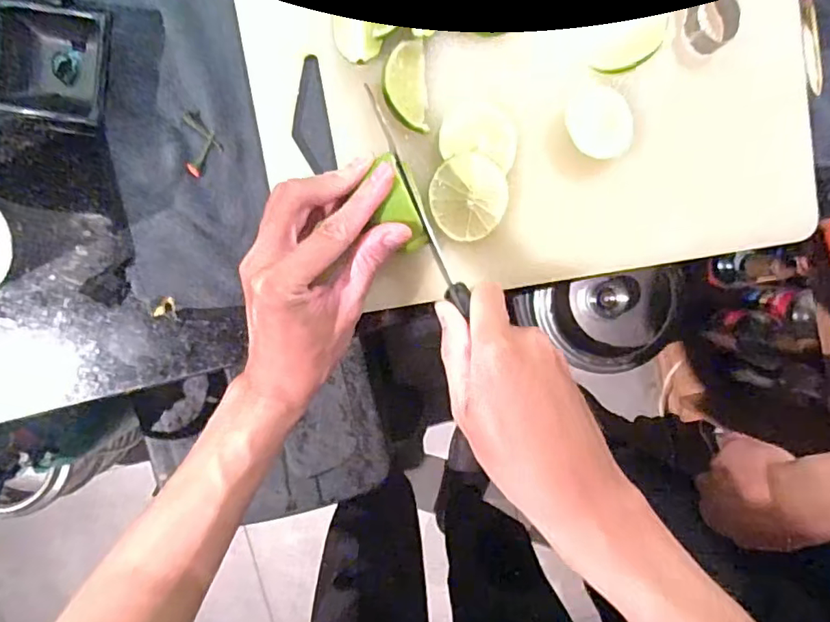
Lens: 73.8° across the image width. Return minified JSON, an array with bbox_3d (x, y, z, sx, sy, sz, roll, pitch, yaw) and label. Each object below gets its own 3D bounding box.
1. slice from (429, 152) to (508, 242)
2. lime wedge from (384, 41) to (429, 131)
[{"bbox_3d":[0.033,-0.071,0.346,0.047,0.006,0.052,9,108,3],"label":"slice"},{"bbox_3d":[-0.006,-0.138,0.338,0.025,0.011,0.052,-4,96,1],"label":"lime wedge"}]

